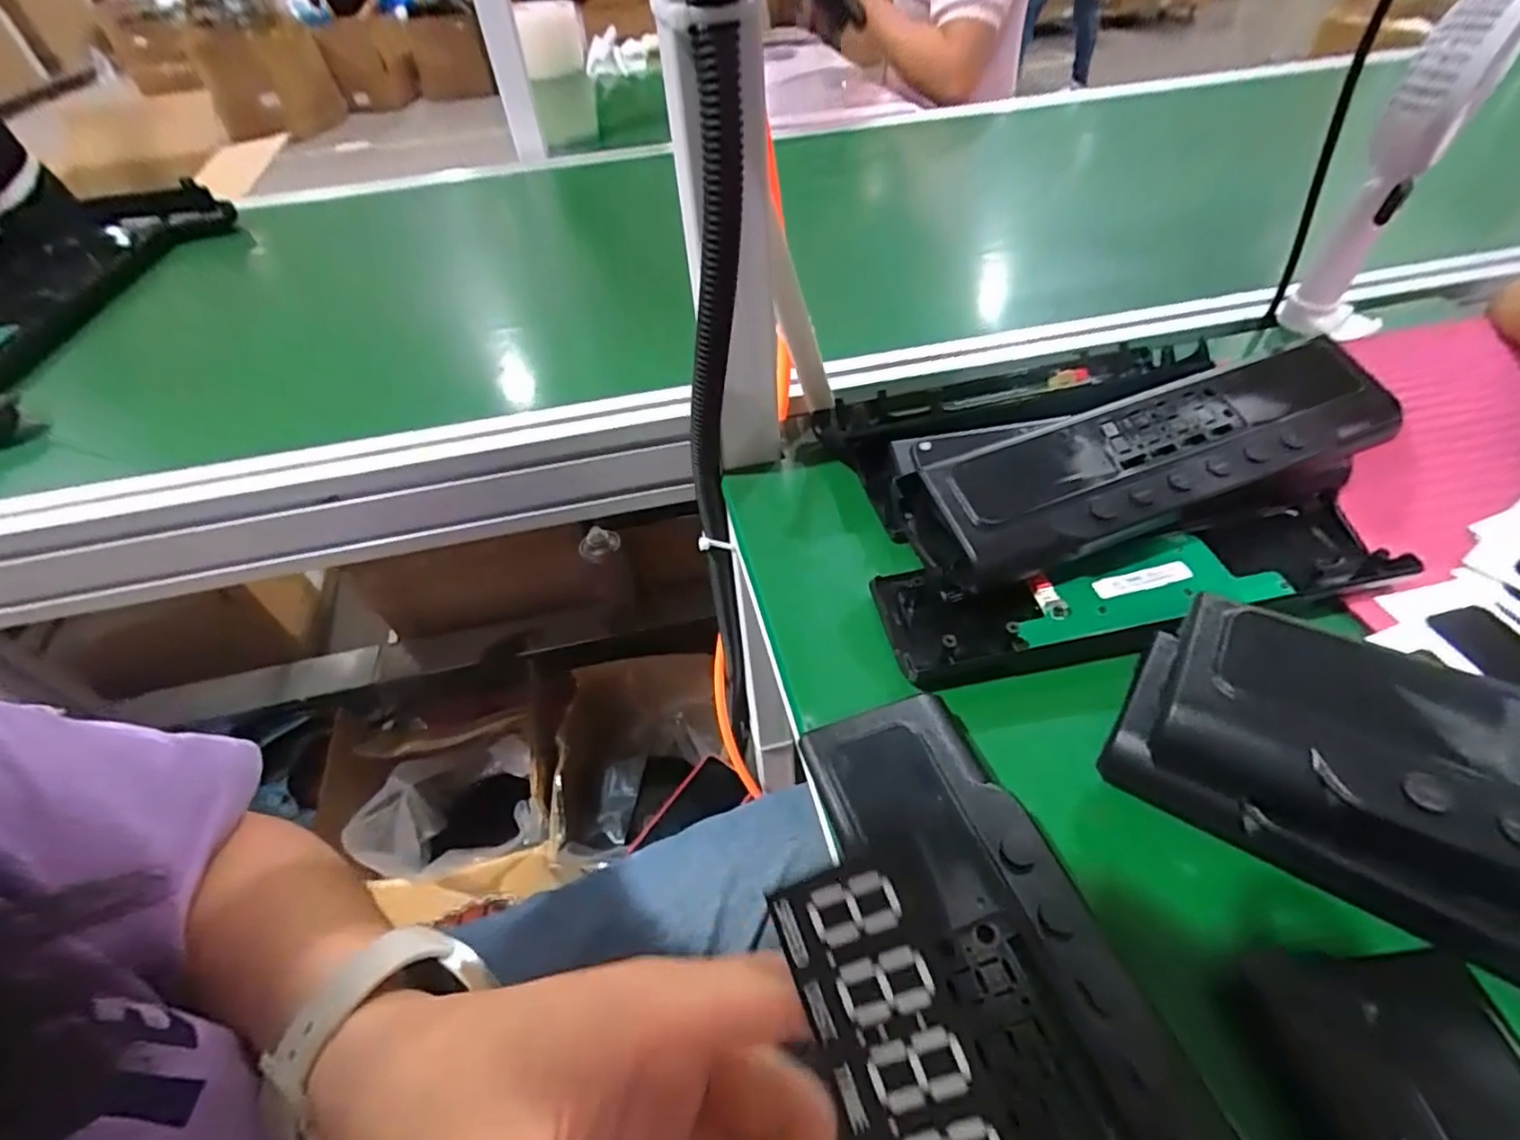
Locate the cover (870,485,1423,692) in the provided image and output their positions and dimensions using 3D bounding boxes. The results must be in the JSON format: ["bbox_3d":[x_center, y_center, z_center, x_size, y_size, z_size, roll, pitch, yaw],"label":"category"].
[{"bbox_3d":[0.182,0.009,0.326,0.239,0.030,0.066,-9,48,-4],"label":"cover"}]

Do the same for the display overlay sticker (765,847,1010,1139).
[{"bbox_3d":[0.030,0.106,0.145,0.033,0.004,0.074,-23,64,4],"label":"display overlay sticker"}]

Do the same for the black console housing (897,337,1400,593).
[{"bbox_3d":[0.203,-0.047,0.331,0.249,0.052,0.067,-15,48,-9],"label":"black console housing"}]

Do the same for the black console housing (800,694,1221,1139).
[{"bbox_3d":[0.085,0.151,0.194,0.065,0.033,0.244,-16,49,-10],"label":"black console housing"}]

